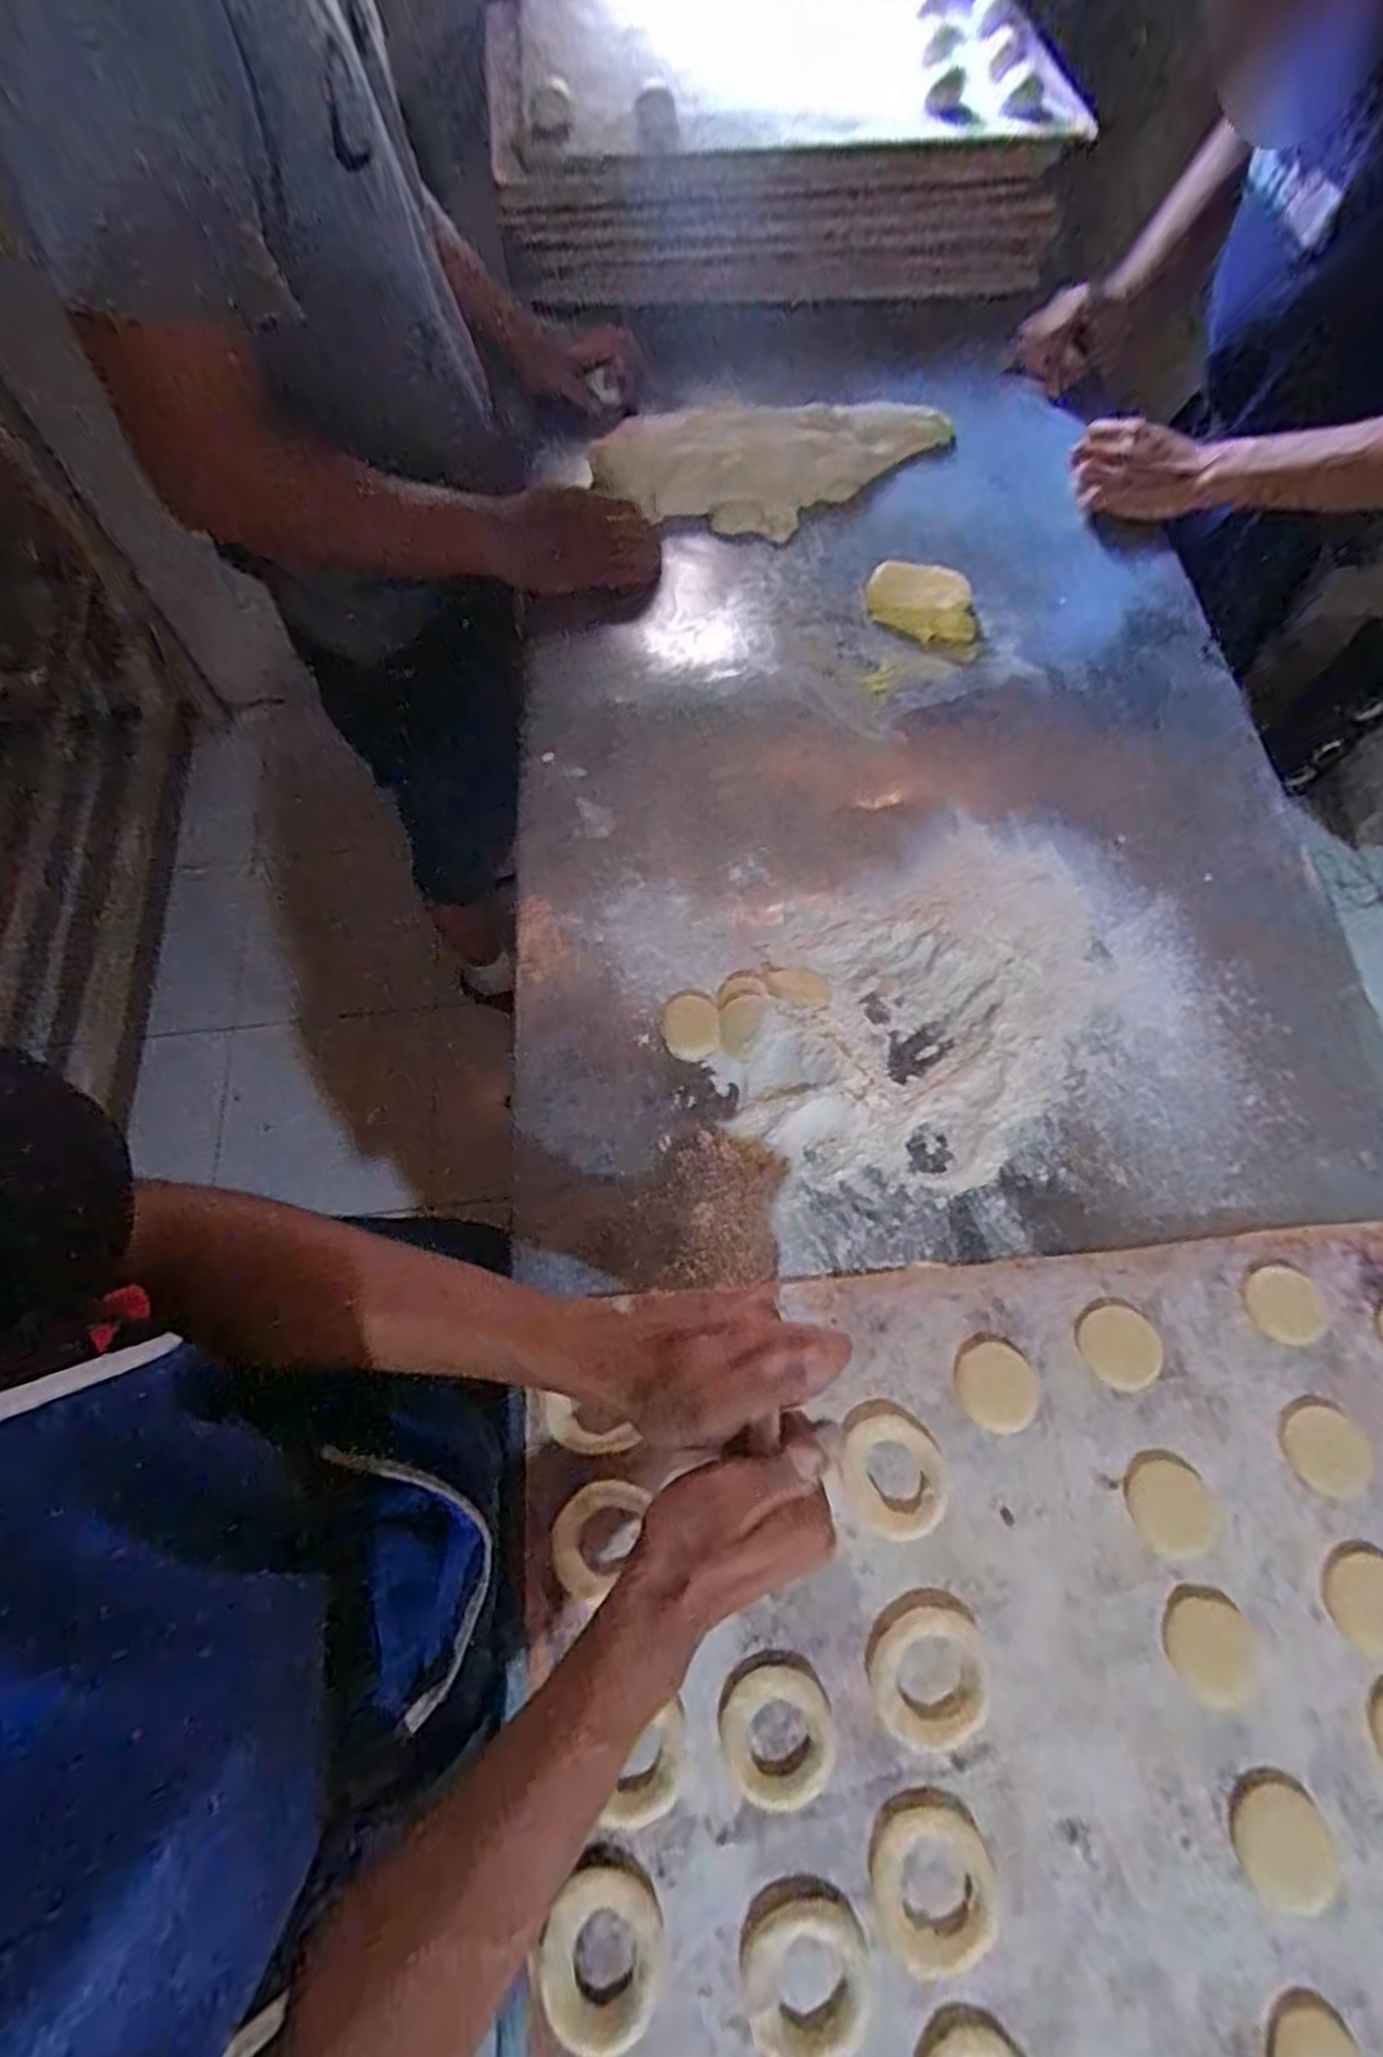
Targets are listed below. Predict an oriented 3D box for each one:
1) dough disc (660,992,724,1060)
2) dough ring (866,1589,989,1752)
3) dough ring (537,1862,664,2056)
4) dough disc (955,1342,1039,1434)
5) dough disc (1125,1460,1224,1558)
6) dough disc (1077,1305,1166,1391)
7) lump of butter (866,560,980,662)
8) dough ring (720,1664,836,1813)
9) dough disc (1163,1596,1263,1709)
[{"bbox_3d":[0.000,-0.003,0.564,0.042,0.004,0.051,-5,66,-3],"label":"dough disc"},{"bbox_3d":[0.122,0.334,0.411,0.059,0.012,0.064,0,66,0],"label":"dough ring"},{"bbox_3d":[-0.042,0.430,0.363,0.055,0.009,0.063,11,66,5],"label":"dough ring"},{"bbox_3d":[0.182,0.213,0.467,0.046,0.004,0.047,0,66,0],"label":"dough disc"},{"bbox_3d":[0.271,0.269,0.441,0.047,0.004,0.046,0,66,0],"label":"dough disc"},{"bbox_3d":[0.260,0.194,0.477,0.043,0.010,0.045,0,66,0],"label":"dough disc"},{"bbox_3d":[0.213,-0.384,0.713,0.117,0.029,0.068,34,70,14],"label":"lump of butter"},{"bbox_3d":[0.044,0.357,0.396,0.054,0.012,0.054,0,66,0],"label":"dough ring"},{"bbox_3d":[0.275,0.329,0.415,0.047,0.004,0.045,0,66,0],"label":"dough disc"}]

